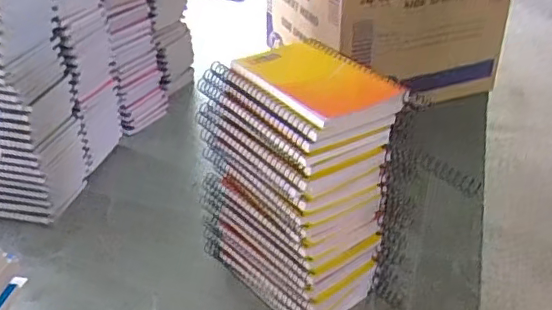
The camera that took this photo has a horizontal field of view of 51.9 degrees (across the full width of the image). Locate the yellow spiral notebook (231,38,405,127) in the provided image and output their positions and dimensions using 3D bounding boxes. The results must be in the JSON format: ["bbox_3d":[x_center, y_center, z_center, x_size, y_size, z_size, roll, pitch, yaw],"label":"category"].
[{"bbox_3d":[0.031,-0.061,0.433,0.085,0.017,0.118,-22,38,-28],"label":"yellow spiral notebook"}]

